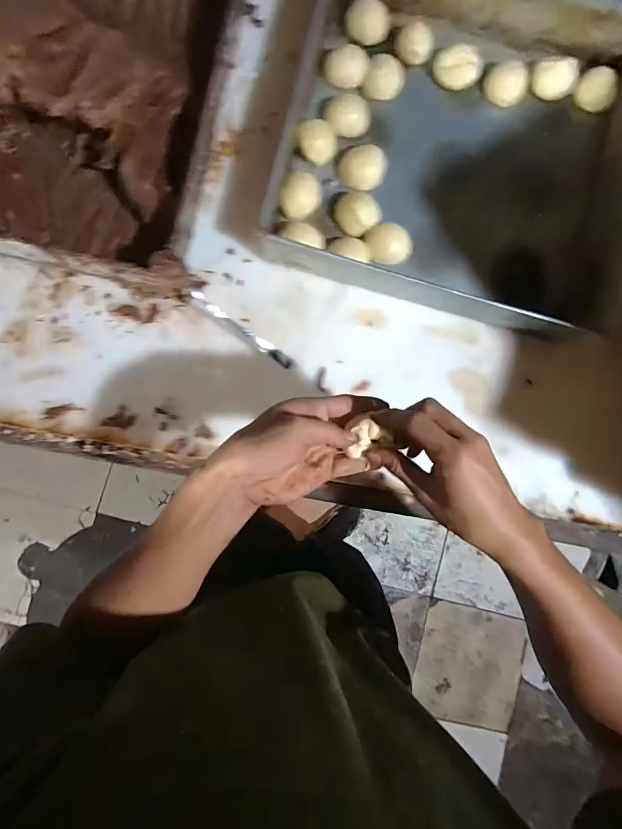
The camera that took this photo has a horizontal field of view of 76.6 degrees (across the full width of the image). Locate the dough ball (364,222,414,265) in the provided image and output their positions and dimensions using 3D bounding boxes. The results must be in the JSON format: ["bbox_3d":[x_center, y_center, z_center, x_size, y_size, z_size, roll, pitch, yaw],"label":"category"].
[{"bbox_3d":[0.098,-0.213,0.504,0.059,0.035,0.044,-6,87,-7],"label":"dough ball"}]

